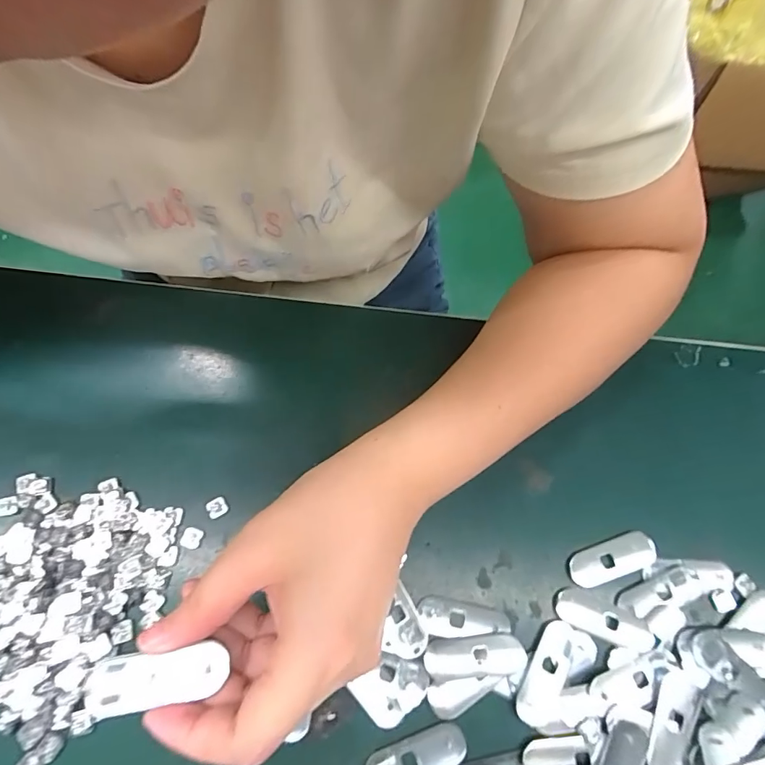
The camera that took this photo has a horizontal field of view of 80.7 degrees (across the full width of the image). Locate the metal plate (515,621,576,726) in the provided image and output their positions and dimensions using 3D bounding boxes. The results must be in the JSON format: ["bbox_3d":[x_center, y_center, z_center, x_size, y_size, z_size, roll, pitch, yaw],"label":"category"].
[{"bbox_3d":[0.086,0.150,0.233,0.019,0.004,0.050,27,71,8],"label":"metal plate"}]

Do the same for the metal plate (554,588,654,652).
[{"bbox_3d":[0.120,0.129,0.245,0.051,0.004,0.018,20,70,5],"label":"metal plate"}]

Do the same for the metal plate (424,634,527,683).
[{"bbox_3d":[0.048,0.143,0.234,0.051,0.004,0.019,-4,70,-4],"label":"metal plate"}]

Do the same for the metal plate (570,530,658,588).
[{"bbox_3d":[0.130,0.100,0.254,0.050,0.005,0.019,-17,71,-8],"label":"metal plate"}]

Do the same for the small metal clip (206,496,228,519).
[{"bbox_3d":[-0.095,0.071,0.257,0.011,0.004,0.010,-30,73,-12],"label":"small metal clip"}]

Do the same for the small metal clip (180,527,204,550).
[{"bbox_3d":[-0.107,0.087,0.251,0.011,0.004,0.011,16,70,4],"label":"small metal clip"}]

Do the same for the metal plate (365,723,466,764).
[{"bbox_3d":[0.016,0.185,0.220,0.050,0.004,0.019,-18,71,-9],"label":"metal plate"}]

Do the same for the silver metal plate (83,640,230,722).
[{"bbox_3d":[-0.085,0.112,0.169,0.050,0.004,0.019,-6,70,-7],"label":"silver metal plate"}]

